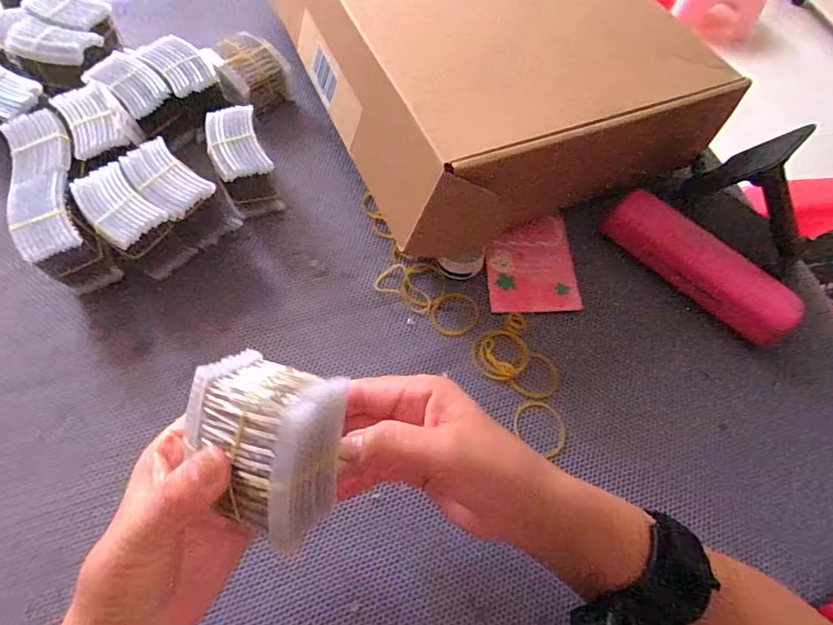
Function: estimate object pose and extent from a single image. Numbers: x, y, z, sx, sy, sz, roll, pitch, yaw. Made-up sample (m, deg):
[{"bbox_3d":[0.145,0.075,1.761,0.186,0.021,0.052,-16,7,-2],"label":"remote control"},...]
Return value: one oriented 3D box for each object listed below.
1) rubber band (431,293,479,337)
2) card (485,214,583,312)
[{"bbox_3d":[0.029,0.001,0.370,0.035,0.004,0.036,1,63,-3],"label":"rubber band"},{"bbox_3d":[0.089,-0.038,0.389,0.066,0.004,0.083,-3,63,3],"label":"card"}]

